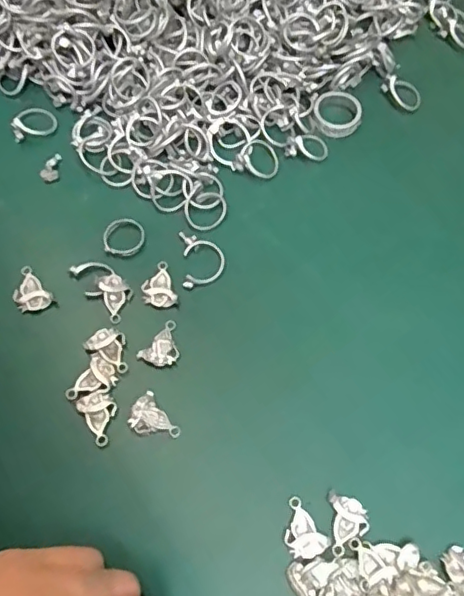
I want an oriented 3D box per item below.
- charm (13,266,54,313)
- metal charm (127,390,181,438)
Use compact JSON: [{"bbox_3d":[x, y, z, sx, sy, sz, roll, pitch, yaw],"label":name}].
[{"bbox_3d":[-0.096,-0.003,0.266,0.015,0.004,0.022,-39,73,-18],"label":"charm"},{"bbox_3d":[-0.035,0.054,0.246,0.016,0.006,0.022,-36,72,-17],"label":"metal charm"}]

